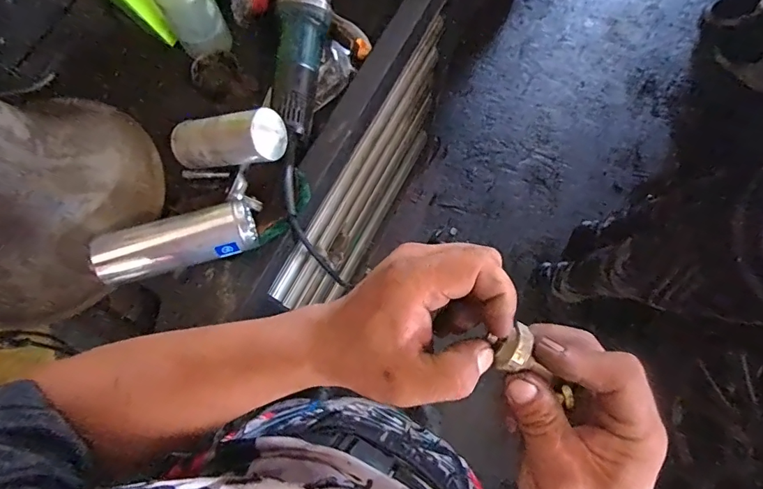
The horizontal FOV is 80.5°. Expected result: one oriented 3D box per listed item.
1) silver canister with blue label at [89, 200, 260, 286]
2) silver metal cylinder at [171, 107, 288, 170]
[{"bbox_3d":[-0.232,-0.002,0.522,0.171,0.053,0.059,-14,76,-3],"label":"silver canister with blue label"},{"bbox_3d":[-0.186,-0.125,0.544,0.147,0.055,0.057,-3,75,21],"label":"silver metal cylinder"}]

